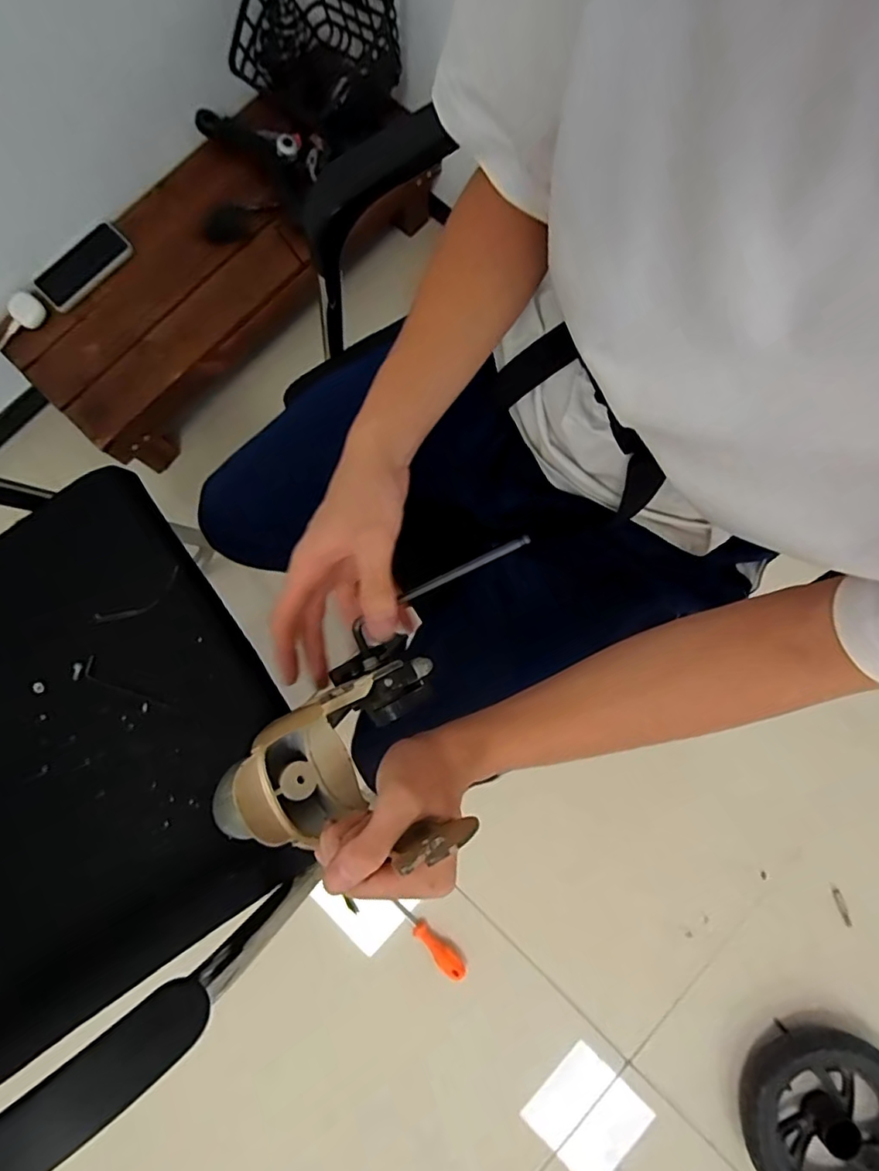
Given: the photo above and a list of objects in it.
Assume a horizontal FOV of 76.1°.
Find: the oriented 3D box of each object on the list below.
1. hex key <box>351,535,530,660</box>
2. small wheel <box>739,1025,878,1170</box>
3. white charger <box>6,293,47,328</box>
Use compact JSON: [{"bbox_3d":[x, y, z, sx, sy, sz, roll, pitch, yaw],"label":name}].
[{"bbox_3d":[-0.001,0.004,0.332,0.121,0.005,0.022,-32,81,12],"label":"hex key"},{"bbox_3d":[0.621,0.859,0.897,0.252,0.067,0.261,0,81,0],"label":"small wheel"},{"bbox_3d":[-0.681,-0.455,0.929,0.052,0.037,0.049,42,83,6],"label":"white charger"}]

